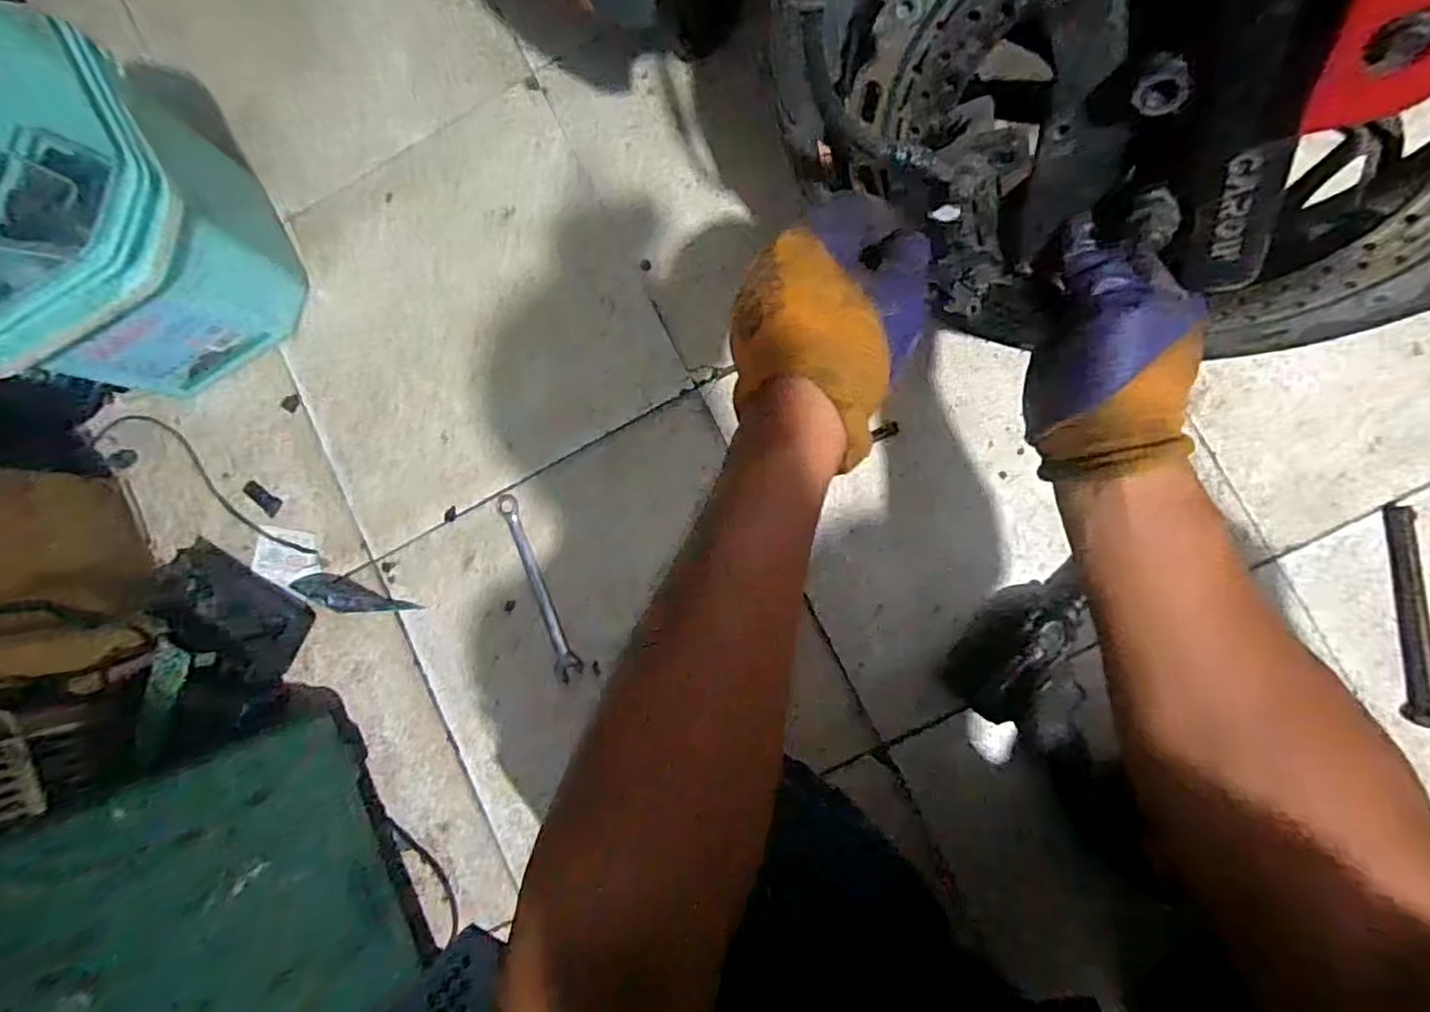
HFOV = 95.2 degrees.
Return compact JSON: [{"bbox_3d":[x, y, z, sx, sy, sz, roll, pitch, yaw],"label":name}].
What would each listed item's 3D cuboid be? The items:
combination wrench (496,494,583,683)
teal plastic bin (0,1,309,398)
[{"bbox_3d":[-0.184,0.082,0.684,0.027,0.010,0.202,-22,84,5],"label":"combination wrench"},{"bbox_3d":[-0.620,-0.278,0.658,0.299,0.231,0.291,36,91,7],"label":"teal plastic bin"}]

